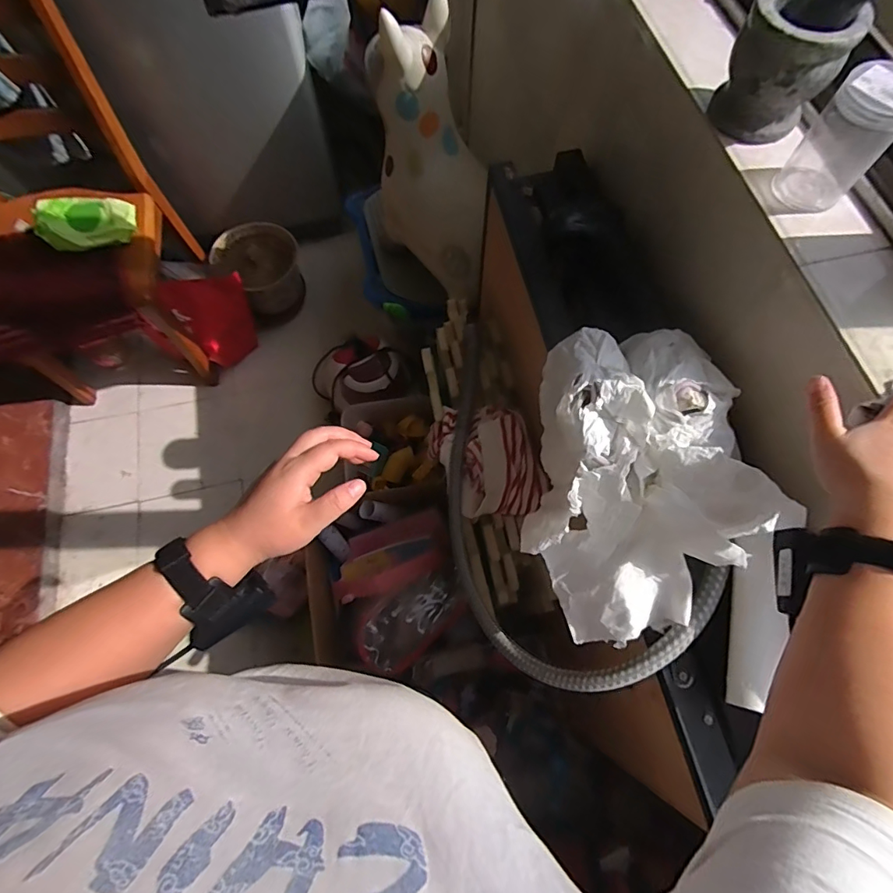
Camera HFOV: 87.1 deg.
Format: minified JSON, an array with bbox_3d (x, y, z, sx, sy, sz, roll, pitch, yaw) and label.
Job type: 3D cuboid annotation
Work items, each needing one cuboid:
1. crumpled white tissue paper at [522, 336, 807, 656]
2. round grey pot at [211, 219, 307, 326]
[{"bbox_3d":[0.222,0.025,0.524,0.240,0.133,0.372,11,70,4],"label":"crumpled white tissue paper"},{"bbox_3d":[-0.611,-0.577,1.562,0.227,0.251,0.223,0,69,0],"label":"round grey pot"}]

